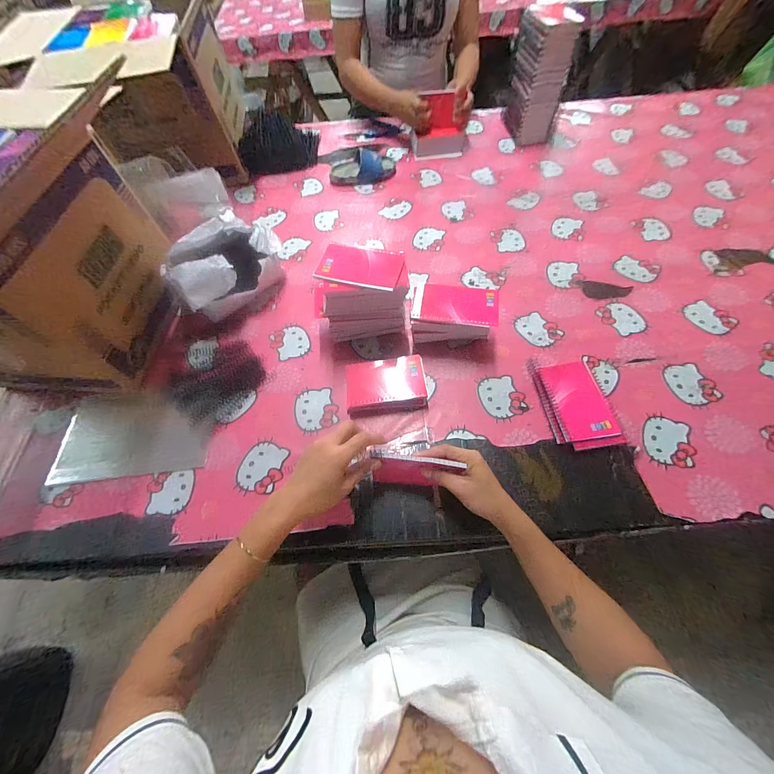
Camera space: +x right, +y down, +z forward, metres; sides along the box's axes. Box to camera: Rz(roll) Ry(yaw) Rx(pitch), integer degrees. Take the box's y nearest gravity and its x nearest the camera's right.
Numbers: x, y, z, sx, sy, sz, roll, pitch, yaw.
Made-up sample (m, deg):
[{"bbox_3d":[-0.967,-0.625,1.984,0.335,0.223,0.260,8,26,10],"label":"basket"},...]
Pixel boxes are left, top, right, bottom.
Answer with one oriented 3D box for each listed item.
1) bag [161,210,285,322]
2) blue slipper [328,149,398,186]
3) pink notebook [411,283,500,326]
[{"bbox_3d":[-0.309,-0.231,0.656,0.143,0.132,0.210,35,68,20],"label":"bag"},{"bbox_3d":[-0.067,-0.583,0.874,0.171,0.065,0.081,3,61,5],"label":"blue slipper"},{"bbox_3d":[0.118,-0.143,0.569,0.141,0.009,0.087,6,62,7],"label":"pink notebook"}]

